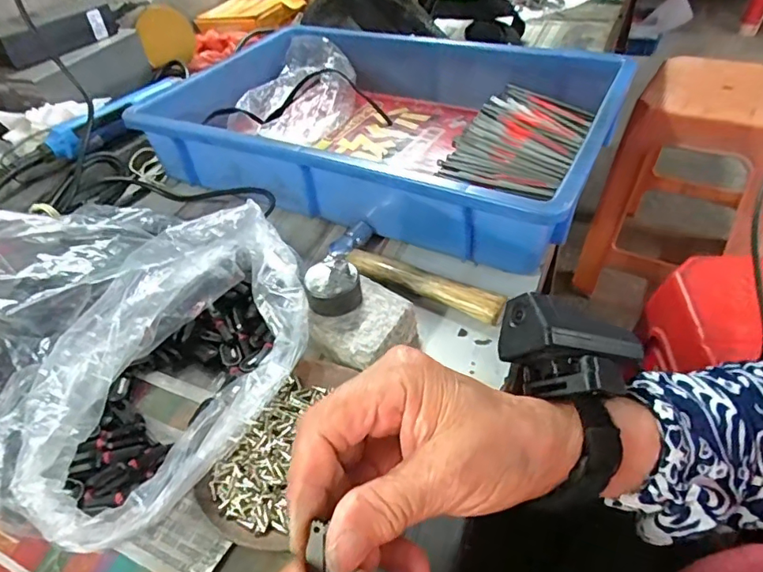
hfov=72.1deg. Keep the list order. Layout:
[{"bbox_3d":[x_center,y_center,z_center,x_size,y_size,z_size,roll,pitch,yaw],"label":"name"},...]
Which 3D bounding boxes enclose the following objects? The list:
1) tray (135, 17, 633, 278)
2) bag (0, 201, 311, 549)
[{"bbox_3d":[0.002,-0.168,0.539,0.421,0.080,0.288,18,48,24],"label":"tray"},{"bbox_3d":[-0.187,0.018,0.348,0.264,0.094,0.228,22,49,27],"label":"bag"}]

